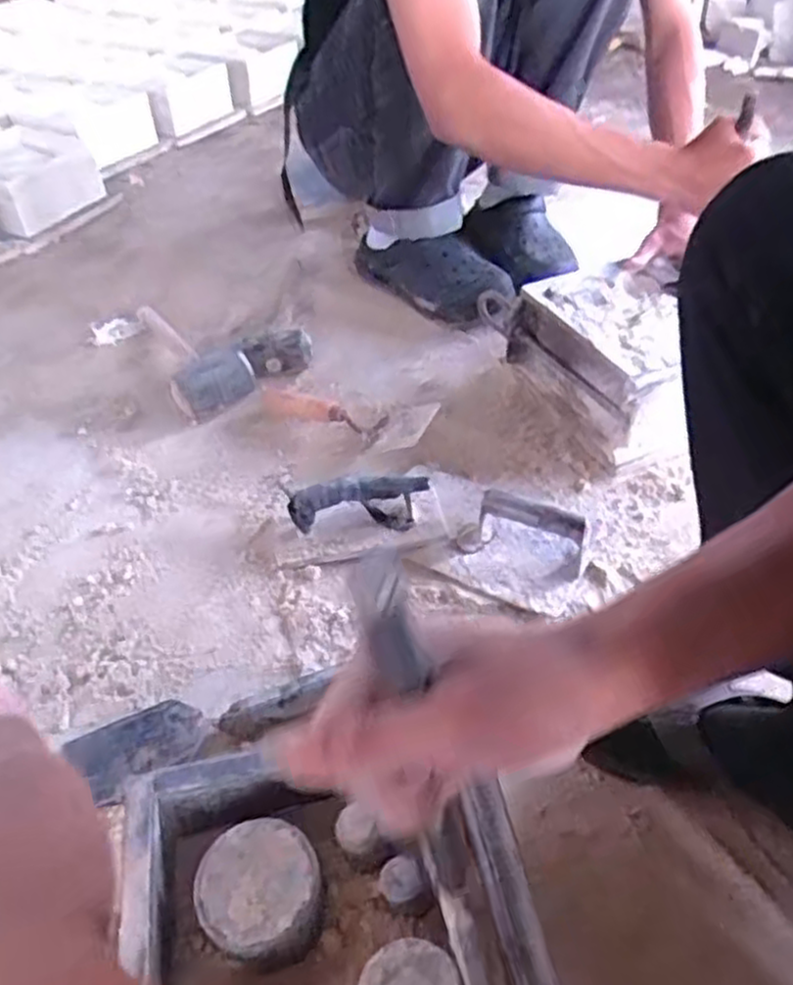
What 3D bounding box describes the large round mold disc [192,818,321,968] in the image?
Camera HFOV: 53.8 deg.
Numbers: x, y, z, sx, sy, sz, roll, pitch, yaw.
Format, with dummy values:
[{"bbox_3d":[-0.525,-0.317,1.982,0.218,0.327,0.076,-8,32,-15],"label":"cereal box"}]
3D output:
[{"bbox_3d":[-0.084,0.252,0.486,0.072,0.052,0.075,-1,41,1],"label":"large round mold disc"}]

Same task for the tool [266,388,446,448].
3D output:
[{"bbox_3d":[-0.064,-0.096,0.954,0.261,0.049,0.074,14,45,32],"label":"tool"}]

